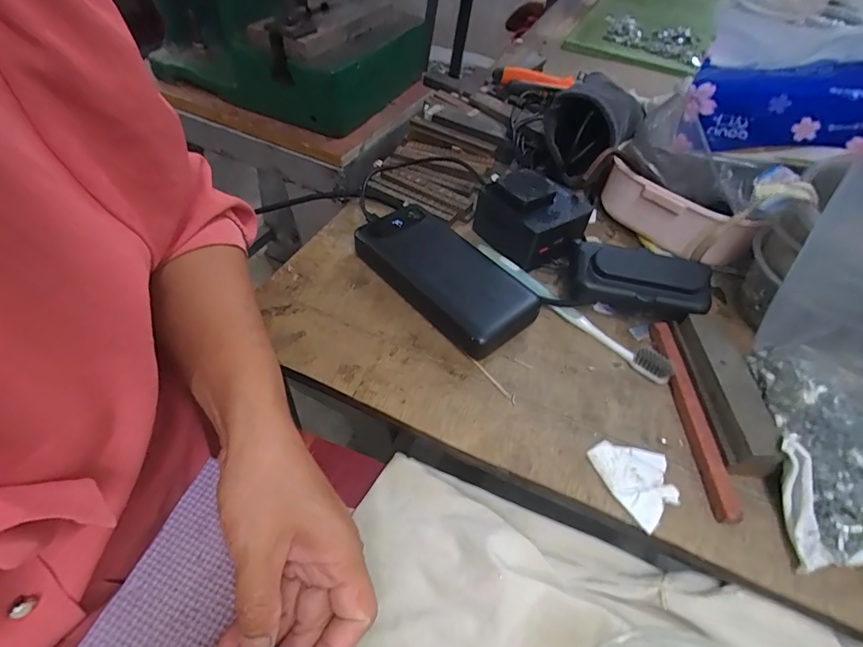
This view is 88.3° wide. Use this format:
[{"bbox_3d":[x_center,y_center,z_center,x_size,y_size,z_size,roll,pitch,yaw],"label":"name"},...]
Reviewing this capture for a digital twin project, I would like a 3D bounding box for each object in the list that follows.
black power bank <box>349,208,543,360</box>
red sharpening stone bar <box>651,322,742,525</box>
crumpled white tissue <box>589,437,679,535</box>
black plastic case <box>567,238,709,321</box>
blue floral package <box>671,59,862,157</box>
[{"bbox_3d":[0.011,-0.044,0.360,0.072,0.031,0.151,-33,61,-28],"label":"black power bank"},{"bbox_3d":[0.178,0.059,0.306,0.014,0.010,0.145,3,50,-3],"label":"red sharpening stone bar"},{"bbox_3d":[0.128,0.094,0.277,0.041,0.009,0.053,-25,57,-24],"label":"crumpled white tissue"},{"bbox_3d":[0.162,-0.033,0.355,0.106,0.041,0.049,12,58,8],"label":"black plastic case"},{"bbox_3d":[0.281,-0.178,0.355,0.139,0.064,0.069,12,52,27],"label":"blue floral package"}]

